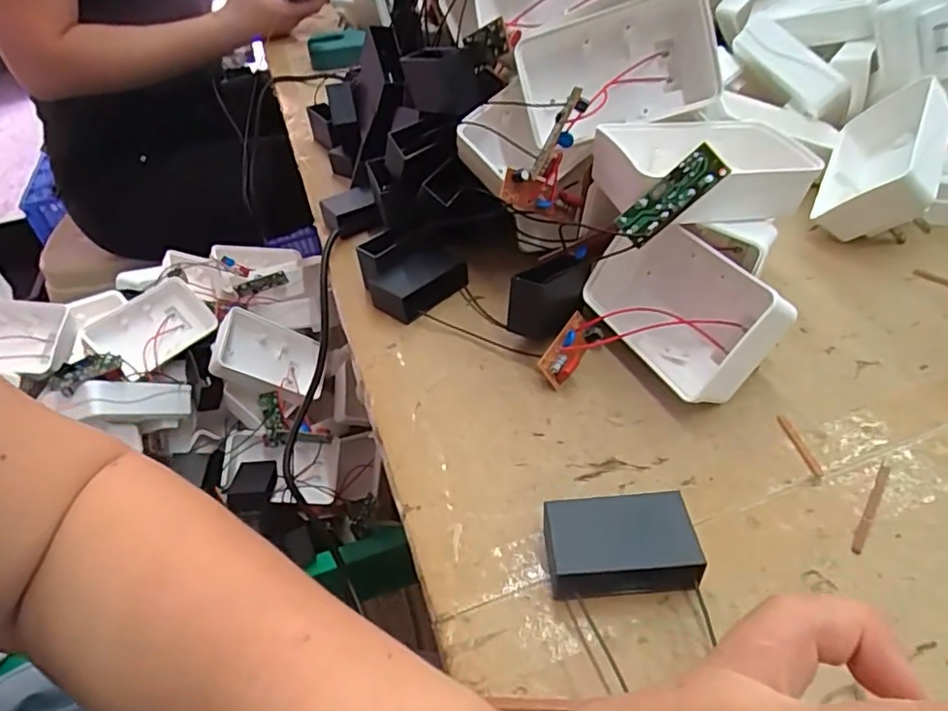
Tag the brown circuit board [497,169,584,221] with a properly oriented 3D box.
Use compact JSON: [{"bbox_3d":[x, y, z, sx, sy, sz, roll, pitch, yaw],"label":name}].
[{"bbox_3d":[0.033,-0.078,0.302,0.042,0.020,0.012,14,36,-23],"label":"brown circuit board"}]

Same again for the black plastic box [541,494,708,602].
[{"bbox_3d":[0.050,0.065,0.207,0.048,0.019,0.029,-6,42,1],"label":"black plastic box"}]

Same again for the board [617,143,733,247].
[{"bbox_3d":[0.079,-0.063,0.241,0.016,0.044,0.006,52,24,5],"label":"board"}]

